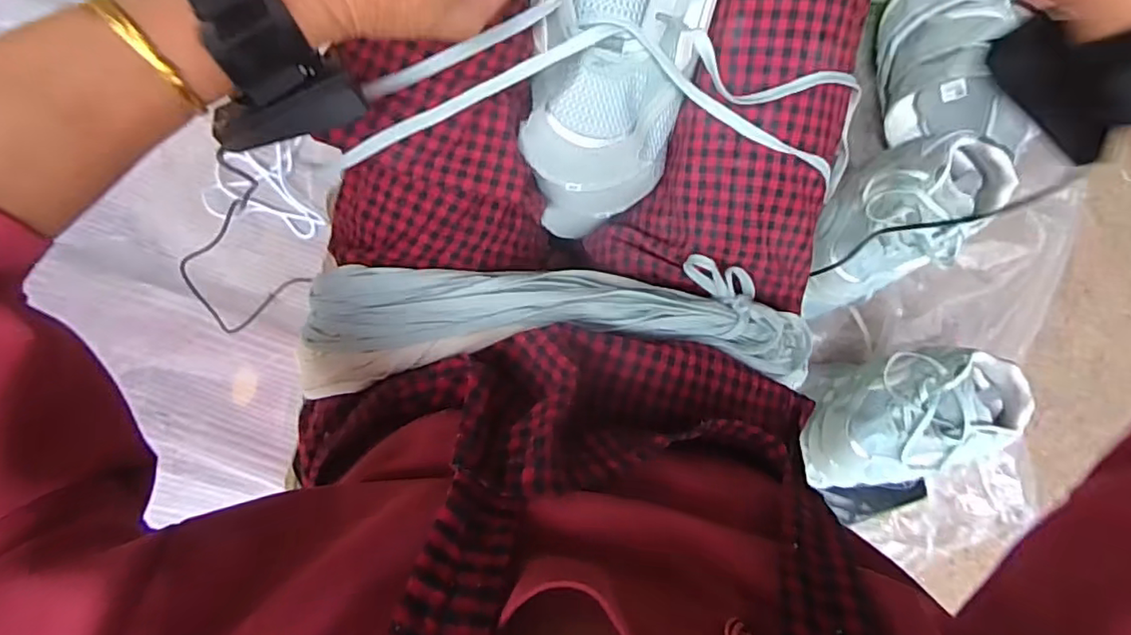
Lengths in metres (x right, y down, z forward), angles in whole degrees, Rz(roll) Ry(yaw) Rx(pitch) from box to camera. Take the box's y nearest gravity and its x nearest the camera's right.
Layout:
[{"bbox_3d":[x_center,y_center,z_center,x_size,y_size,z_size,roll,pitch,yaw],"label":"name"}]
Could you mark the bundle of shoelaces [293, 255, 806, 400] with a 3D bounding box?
[{"bbox_3d":[-0.007,0.006,0.387,0.335,0.076,0.079,-1,87,-9],"label":"bundle of shoelaces"}]

